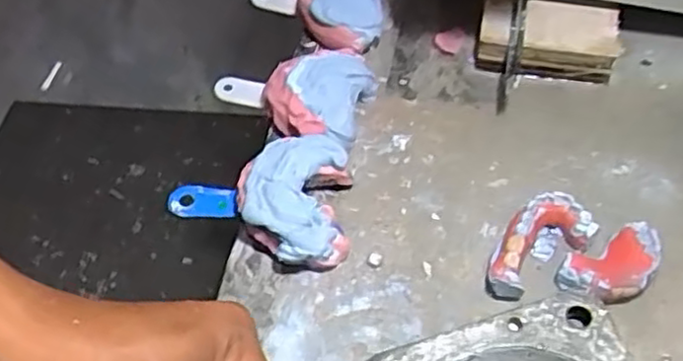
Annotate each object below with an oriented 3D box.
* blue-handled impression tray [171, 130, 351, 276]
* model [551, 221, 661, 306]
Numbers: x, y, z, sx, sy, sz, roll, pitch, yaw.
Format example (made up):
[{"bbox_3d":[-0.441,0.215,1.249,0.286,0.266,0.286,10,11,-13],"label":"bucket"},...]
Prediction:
[{"bbox_3d":[-0.049,0.010,0.413,0.105,0.035,0.073,3,57,6],"label":"blue-handled impression tray"},{"bbox_3d":[0.146,0.048,0.385,0.059,0.015,0.034,-22,58,-11],"label":"model"}]

